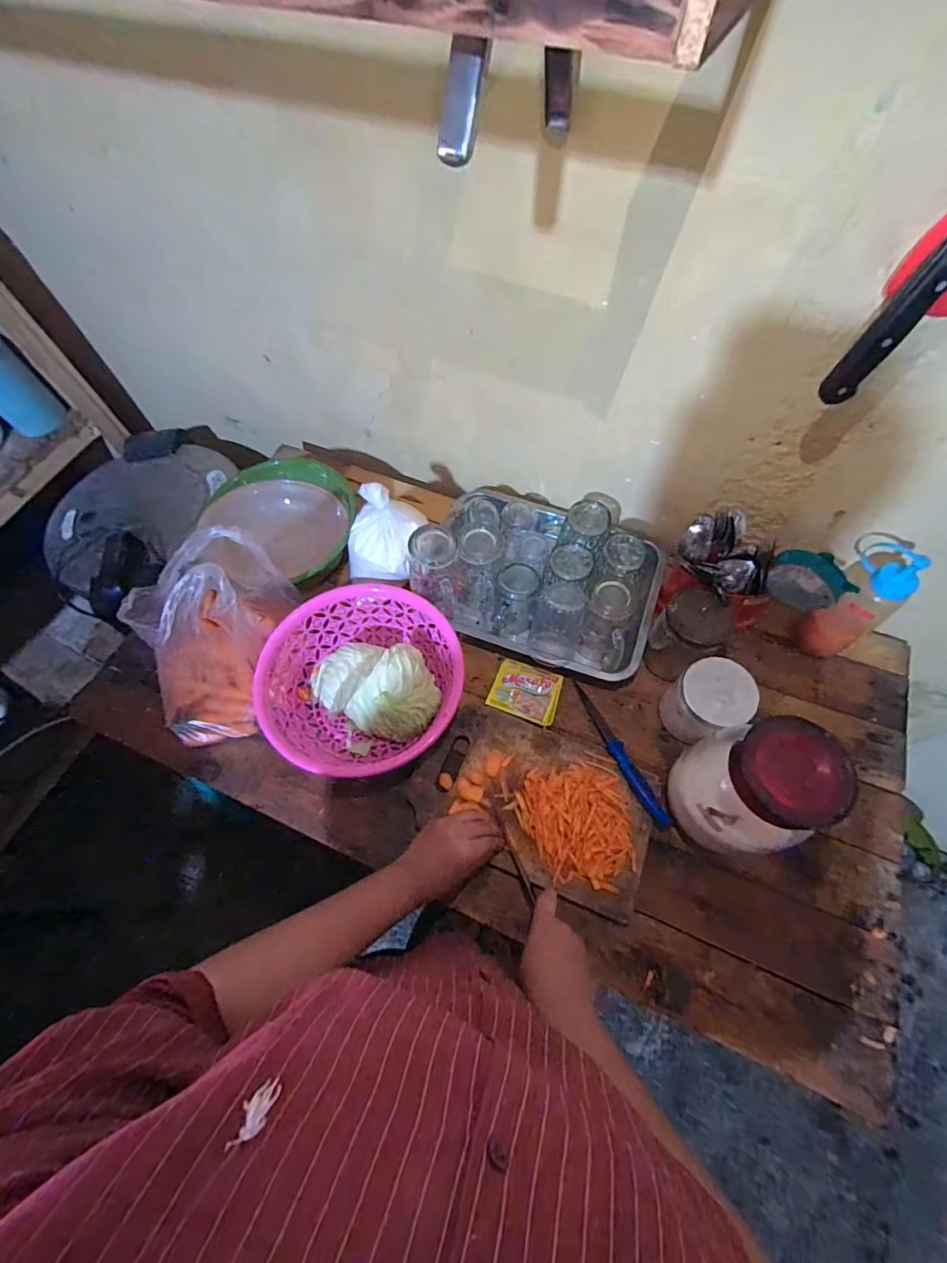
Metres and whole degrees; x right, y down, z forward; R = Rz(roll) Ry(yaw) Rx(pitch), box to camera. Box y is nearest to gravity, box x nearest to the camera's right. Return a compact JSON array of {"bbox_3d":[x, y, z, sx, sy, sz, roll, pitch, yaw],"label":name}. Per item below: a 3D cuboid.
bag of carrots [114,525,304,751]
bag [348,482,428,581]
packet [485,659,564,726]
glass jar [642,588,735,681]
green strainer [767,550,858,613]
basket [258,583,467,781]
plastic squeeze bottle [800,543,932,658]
[{"bbox_3d":[-0.329,0.007,0.624,0.102,0.238,0.233,17,65,9],"label":"bag of carrots"},{"bbox_3d":[-0.132,-0.132,0.697,0.103,0.132,0.088,16,65,9],"label":"bag"},{"bbox_3d":[0.074,0.084,0.694,0.094,0.016,0.077,21,66,11],"label":"packet"},{"bbox_3d":[0.282,0.006,0.662,0.072,0.125,0.076,0,64,1],"label":"glass jar"},{"bbox_3d":[0.394,-0.061,0.581,0.040,0.061,0.081,-36,68,-15],"label":"green strainer"},{"bbox_3d":[-0.148,0.061,0.663,0.253,0.083,0.251,0,64,1],"label":"basket"},{"bbox_3d":[0.499,-0.040,0.635,0.075,0.194,0.078,-36,68,-15],"label":"plastic squeeze bottle"}]

